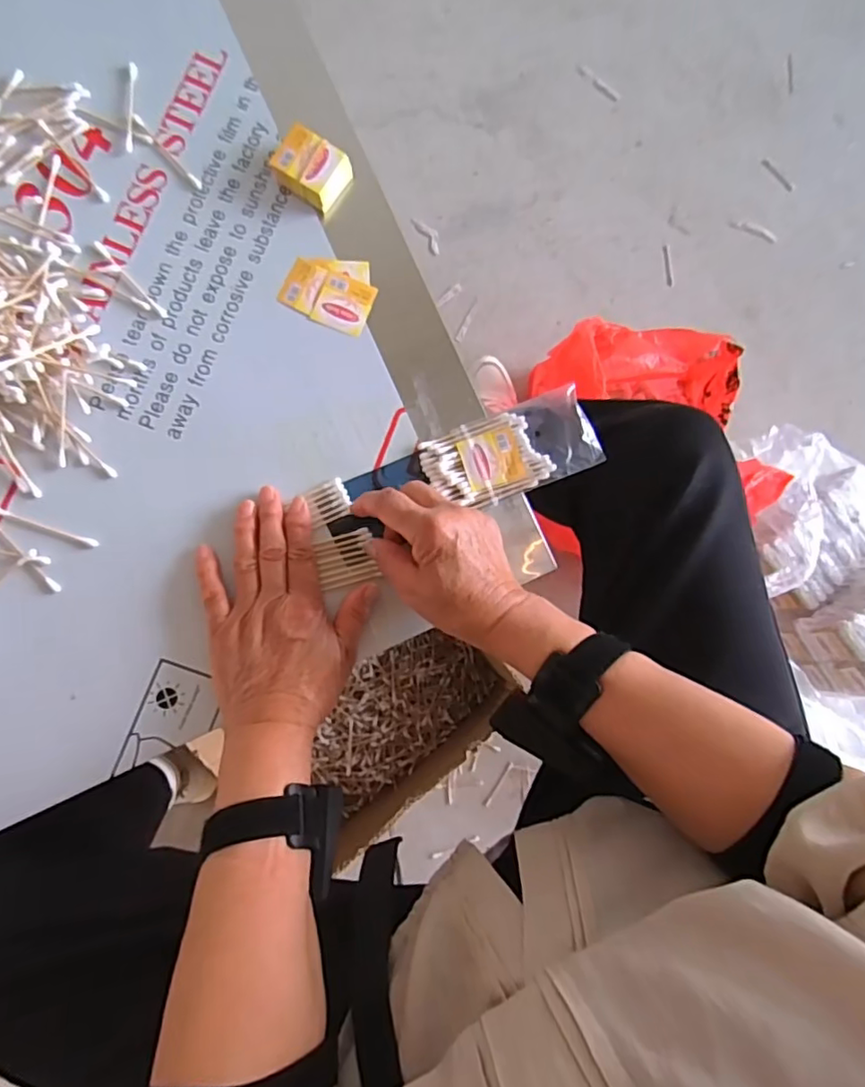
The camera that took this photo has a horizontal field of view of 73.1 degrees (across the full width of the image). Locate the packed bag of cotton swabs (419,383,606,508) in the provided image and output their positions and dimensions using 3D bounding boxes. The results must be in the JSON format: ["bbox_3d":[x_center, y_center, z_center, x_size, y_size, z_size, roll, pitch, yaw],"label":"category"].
[{"bbox_3d":[0.060,-0.069,0.447,0.127,0.017,0.063,-22,87,-8],"label":"packed bag of cotton swabs"}]

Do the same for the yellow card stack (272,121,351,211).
[{"bbox_3d":[-0.091,-0.286,0.447,0.051,0.023,0.041,31,81,-2],"label":"yellow card stack"}]

